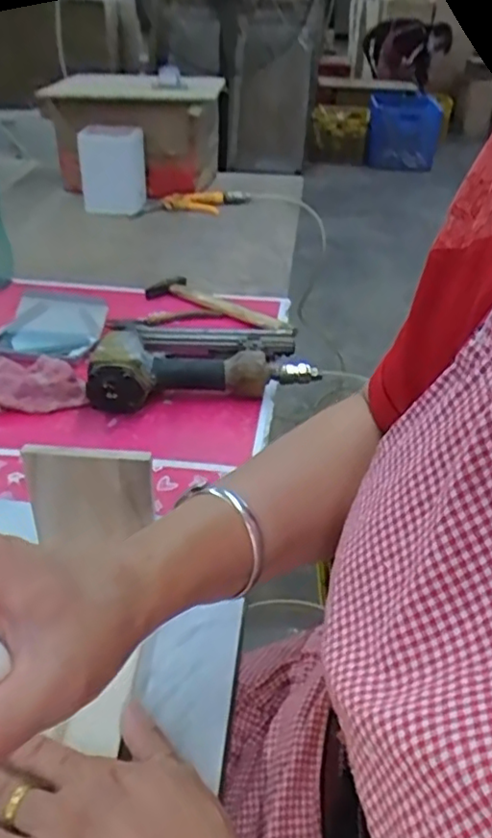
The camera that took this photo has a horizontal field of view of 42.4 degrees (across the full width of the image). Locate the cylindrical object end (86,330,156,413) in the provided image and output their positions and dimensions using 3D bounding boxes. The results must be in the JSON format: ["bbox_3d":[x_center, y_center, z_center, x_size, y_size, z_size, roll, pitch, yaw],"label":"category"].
[{"bbox_3d":[-0.141,-0.055,0.713,0.073,0.056,0.111,-3,35,-10],"label":"cylindrical object end"}]

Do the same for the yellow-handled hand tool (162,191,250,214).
[{"bbox_3d":[-0.081,-0.460,1.347,0.176,0.029,0.092,-12,38,-22],"label":"yellow-handled hand tool"}]

